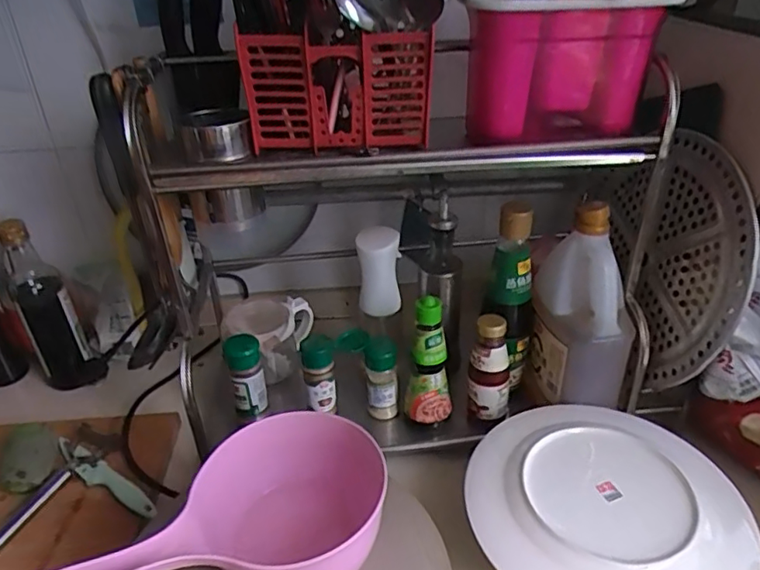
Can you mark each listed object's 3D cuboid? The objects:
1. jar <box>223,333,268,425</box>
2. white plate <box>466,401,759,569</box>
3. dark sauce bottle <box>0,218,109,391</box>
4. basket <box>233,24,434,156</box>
[{"bbox_3d":[-0.158,0.110,0.674,0.039,0.105,0.038,-10,33,-12],"label":"jar"},{"bbox_3d":[0.207,0.196,0.519,0.235,0.024,0.234,-2,32,1],"label":"white plate"},{"bbox_3d":[-0.458,0.032,0.782,0.077,0.252,0.079,-24,38,-31],"label":"dark sauce bottle"},{"bbox_3d":[-0.036,-0.178,0.522,0.171,0.108,0.063,-9,33,-10],"label":"basket"}]

